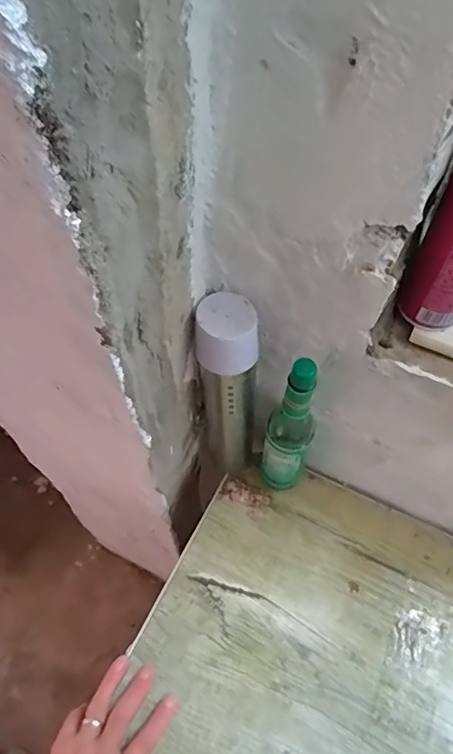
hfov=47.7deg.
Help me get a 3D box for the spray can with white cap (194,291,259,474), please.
[{"bbox_3d":[0.001,0.021,0.522,0.059,0.263,0.053,8,58,4],"label":"spray can with white cap"}]

